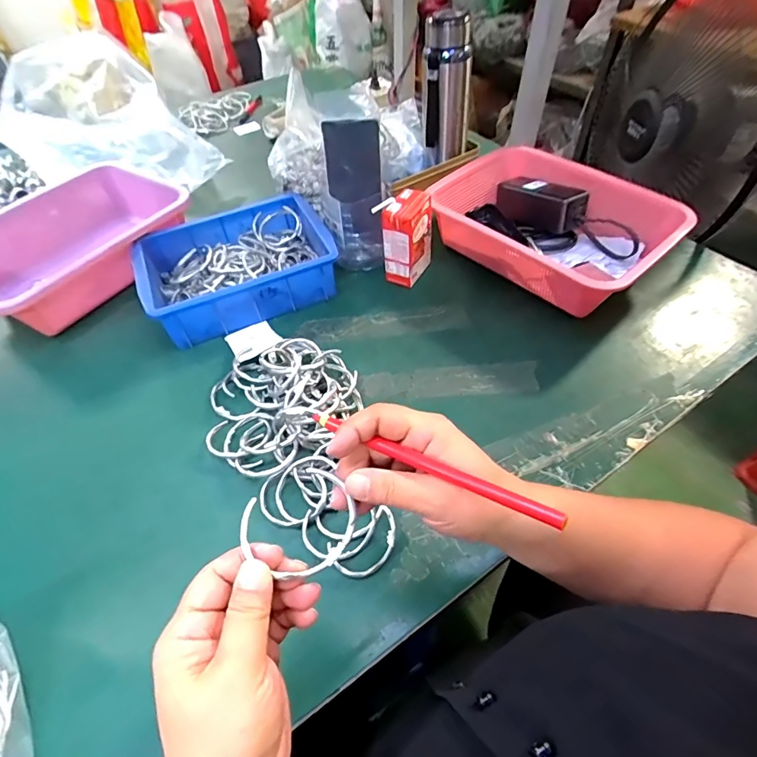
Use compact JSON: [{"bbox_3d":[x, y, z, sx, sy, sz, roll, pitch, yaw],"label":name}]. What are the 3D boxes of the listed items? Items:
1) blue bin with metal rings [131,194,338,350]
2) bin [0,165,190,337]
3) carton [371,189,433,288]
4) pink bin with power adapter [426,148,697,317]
[{"bbox_3d":[-0.191,-0.153,0.601,0.238,0.068,0.167,-21,53,-14],"label":"blue bin with metal rings"},{"bbox_3d":[-0.444,-0.191,0.646,0.226,0.088,0.296,31,59,25],"label":"bin"},{"bbox_3d":[0.038,-0.187,0.594,0.045,0.120,0.067,26,57,21],"label":"carton"},{"bbox_3d":[0.234,-0.211,0.610,0.224,0.105,0.294,-35,58,-23],"label":"pink bin with power adapter"}]

